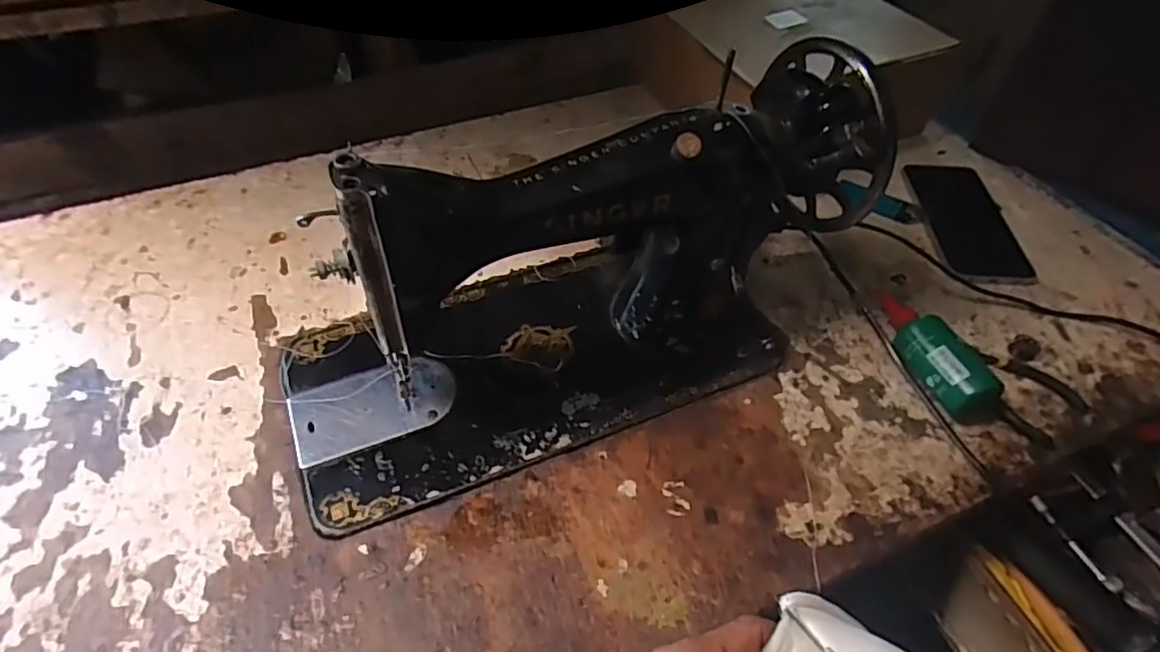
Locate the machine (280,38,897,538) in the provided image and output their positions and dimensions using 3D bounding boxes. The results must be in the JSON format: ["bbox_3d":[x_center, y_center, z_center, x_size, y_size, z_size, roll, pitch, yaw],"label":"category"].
[{"bbox_3d":[-0.013,-0.047,0.430,0.413,0.188,0.177,-19,52,-17],"label":"machine"}]

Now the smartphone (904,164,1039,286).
[{"bbox_3d":[0.382,-0.109,0.613,0.081,0.009,0.180,3,49,1],"label":"smartphone"}]

